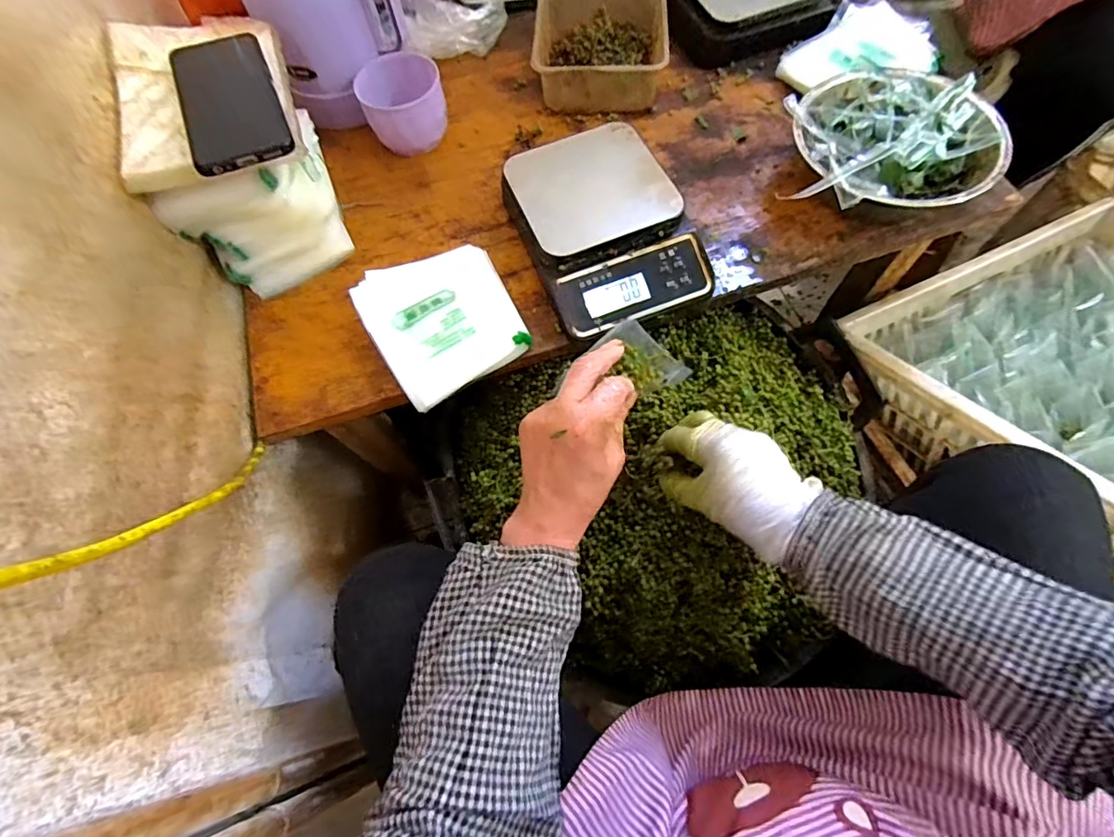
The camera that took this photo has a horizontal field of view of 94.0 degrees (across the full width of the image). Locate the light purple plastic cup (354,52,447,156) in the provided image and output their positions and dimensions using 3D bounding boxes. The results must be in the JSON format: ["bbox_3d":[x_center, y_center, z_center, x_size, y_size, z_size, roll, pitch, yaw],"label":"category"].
[{"bbox_3d":[-0.168,-0.346,0.587,0.091,0.073,0.078,-20,67,-6],"label":"light purple plastic cup"}]

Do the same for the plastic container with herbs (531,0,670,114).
[{"bbox_3d":[0.050,-0.440,0.616,0.145,0.060,0.175,-4,66,1],"label":"plastic container with herbs"}]

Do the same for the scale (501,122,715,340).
[{"bbox_3d":[0.042,-0.185,0.516,0.148,0.058,0.206,-22,67,-7],"label":"scale"}]

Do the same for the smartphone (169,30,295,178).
[{"bbox_3d":[-0.278,-0.270,0.440,0.076,0.010,0.164,-25,67,-8],"label":"smartphone"}]

